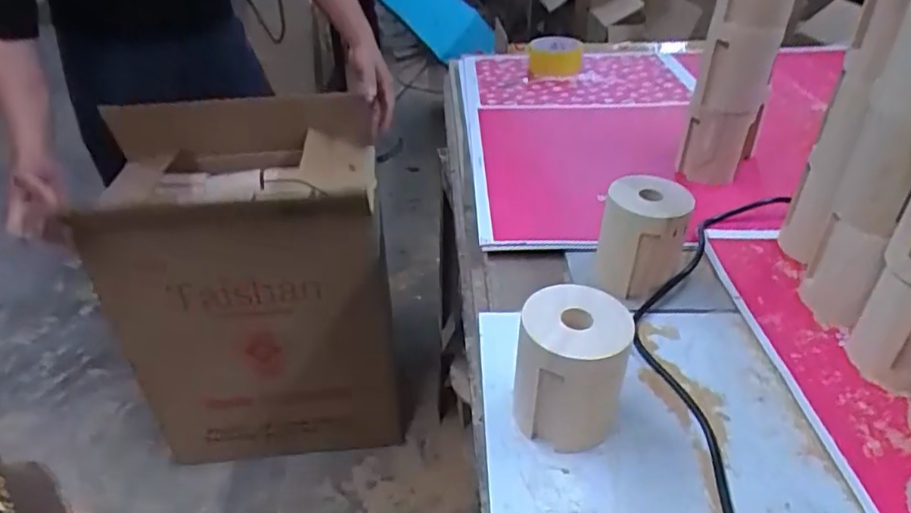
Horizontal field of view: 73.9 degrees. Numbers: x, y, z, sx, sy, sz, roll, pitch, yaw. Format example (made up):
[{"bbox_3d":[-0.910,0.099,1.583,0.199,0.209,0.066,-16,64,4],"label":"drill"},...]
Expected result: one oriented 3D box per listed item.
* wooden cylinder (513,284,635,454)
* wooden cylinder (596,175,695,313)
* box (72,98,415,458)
[{"bbox_3d":[0.088,0.086,0.459,0.075,0.107,0.076,12,38,19],"label":"wooden cylinder"},{"bbox_3d":[0.182,-0.018,0.607,0.068,0.107,0.084,-25,41,-29],"label":"wooden cylinder"},{"bbox_3d":[-0.358,0.067,1.171,0.452,0.590,0.297,-4,35,-2],"label":"box"}]

